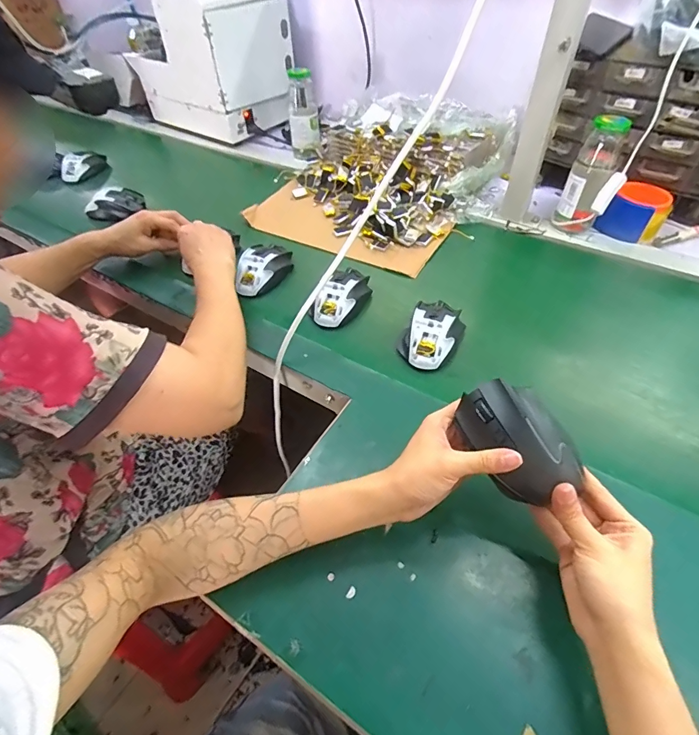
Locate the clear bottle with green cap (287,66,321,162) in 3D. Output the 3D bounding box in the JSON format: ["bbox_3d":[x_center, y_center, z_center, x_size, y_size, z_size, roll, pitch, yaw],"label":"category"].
[{"bbox_3d":[-0.098,-0.528,0.893,0.064,0.158,0.055,-9,49,-2],"label":"clear bottle with green cap"}]

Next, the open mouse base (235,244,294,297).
[{"bbox_3d":[-0.140,-0.157,0.672,0.064,0.042,0.111,20,54,21],"label":"open mouse base"}]

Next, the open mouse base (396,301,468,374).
[{"bbox_3d":[0.110,-0.046,0.553,0.071,0.034,0.100,20,54,21],"label":"open mouse base"}]

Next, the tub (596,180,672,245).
[{"bbox_3d":[0.469,-0.252,0.692,0.086,0.065,0.081,-36,56,-23],"label":"tub"}]

